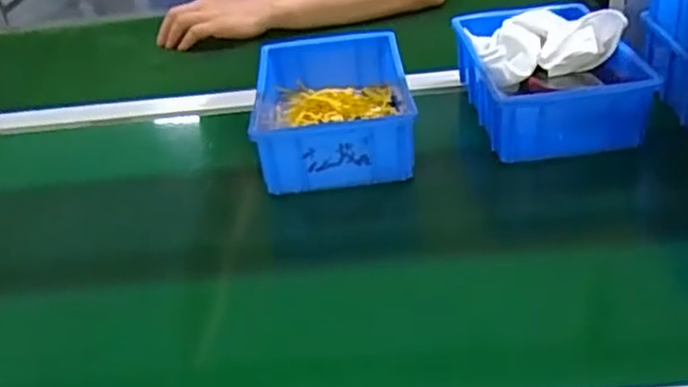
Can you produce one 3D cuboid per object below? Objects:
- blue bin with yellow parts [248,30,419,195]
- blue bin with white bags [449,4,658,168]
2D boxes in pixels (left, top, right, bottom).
[{"bbox_3d":[-0.011,-0.084,0.663,0.129,0.057,0.202,-6,33,2],"label":"blue bin with yellow parts"},{"bbox_3d":[0.189,-0.119,0.658,0.141,0.074,0.203,-5,33,4],"label":"blue bin with white bags"}]

